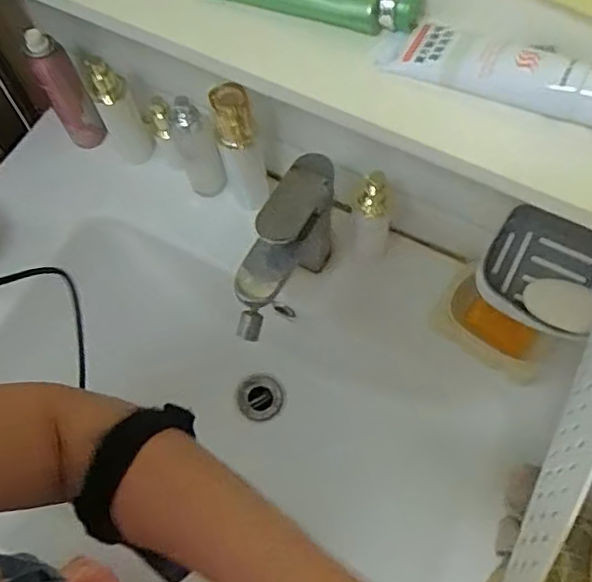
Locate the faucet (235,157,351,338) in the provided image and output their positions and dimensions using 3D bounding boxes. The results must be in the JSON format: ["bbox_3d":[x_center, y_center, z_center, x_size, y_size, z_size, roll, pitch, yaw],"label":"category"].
[{"bbox_3d":[-0.004,-0.042,0.622,0.047,0.157,0.199,28,68,12],"label":"faucet"}]

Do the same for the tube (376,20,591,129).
[{"bbox_3d":[0.129,-0.147,0.396,0.153,0.041,0.043,22,67,10],"label":"tube"}]

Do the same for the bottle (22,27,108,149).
[{"bbox_3d":[-0.260,-0.223,0.703,0.039,0.166,0.035,35,70,15],"label":"bottle"}]

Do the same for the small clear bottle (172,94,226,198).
[{"bbox_3d":[-0.108,-0.156,0.681,0.043,0.147,0.034,-16,66,-7],"label":"small clear bottle"}]

